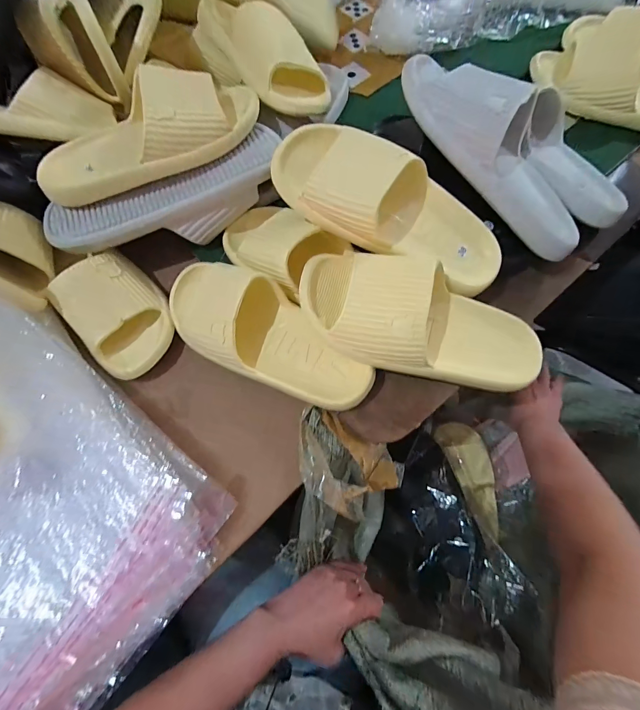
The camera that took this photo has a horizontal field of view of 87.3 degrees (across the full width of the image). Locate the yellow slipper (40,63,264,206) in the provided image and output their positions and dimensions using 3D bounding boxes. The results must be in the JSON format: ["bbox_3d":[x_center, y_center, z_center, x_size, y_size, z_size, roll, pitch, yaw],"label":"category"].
[{"bbox_3d":[-0.185,-0.236,0.353,0.244,0.067,0.085,-19,73,-4],"label":"yellow slipper"}]

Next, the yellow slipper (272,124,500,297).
[{"bbox_3d":[0.076,-0.145,0.335,0.253,0.073,0.096,22,74,-13],"label":"yellow slipper"}]

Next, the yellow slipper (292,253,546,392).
[{"bbox_3d":[0.105,-0.027,0.321,0.254,0.058,0.110,18,74,-8],"label":"yellow slipper"}]

